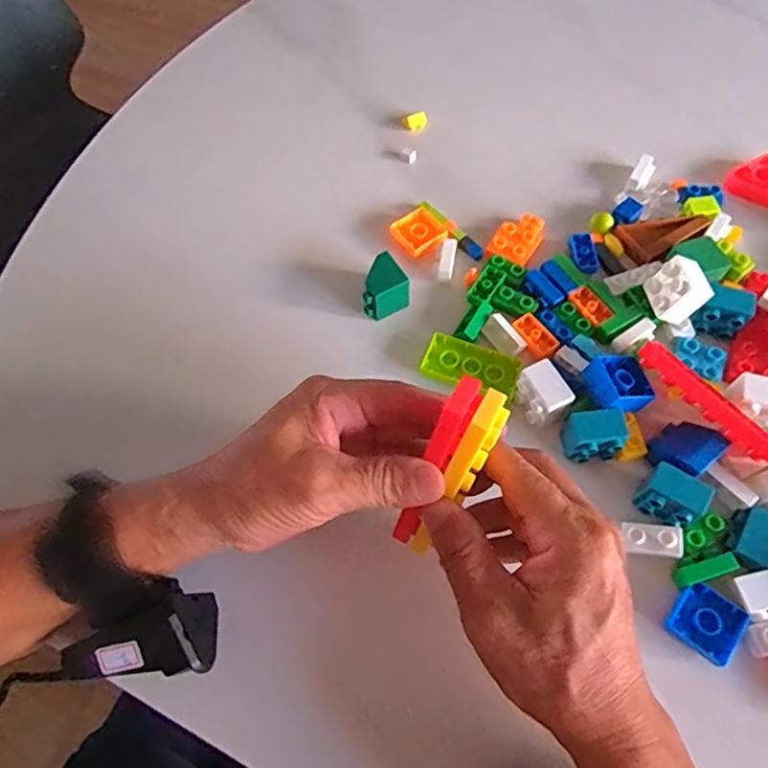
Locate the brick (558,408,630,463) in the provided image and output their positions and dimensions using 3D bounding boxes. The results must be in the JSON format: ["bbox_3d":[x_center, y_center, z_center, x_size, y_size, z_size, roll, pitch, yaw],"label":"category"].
[{"bbox_3d":[0.131,0.035,0.369,0.033,0.035,0.025,0,63,2],"label":"brick"}]

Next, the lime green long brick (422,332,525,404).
[{"bbox_3d":[0.059,-0.009,0.401,0.064,0.018,0.030,22,66,13],"label":"lime green long brick"}]

